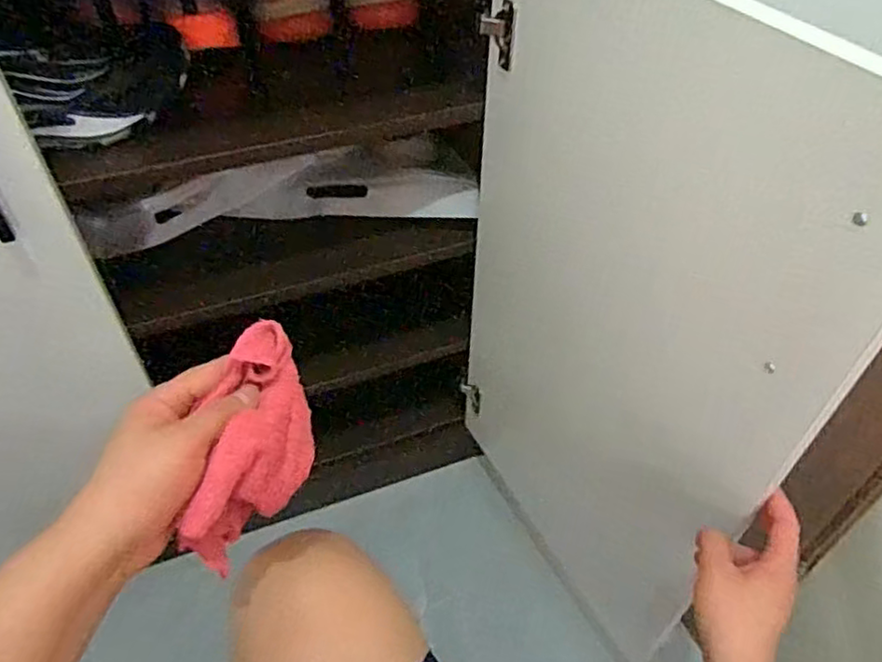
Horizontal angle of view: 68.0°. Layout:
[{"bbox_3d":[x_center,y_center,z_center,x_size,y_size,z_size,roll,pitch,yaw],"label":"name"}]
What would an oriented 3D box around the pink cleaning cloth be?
[{"bbox_3d":[-0.113,0.067,0.389,0.053,0.058,0.147,7,73,13],"label":"pink cleaning cloth"}]

